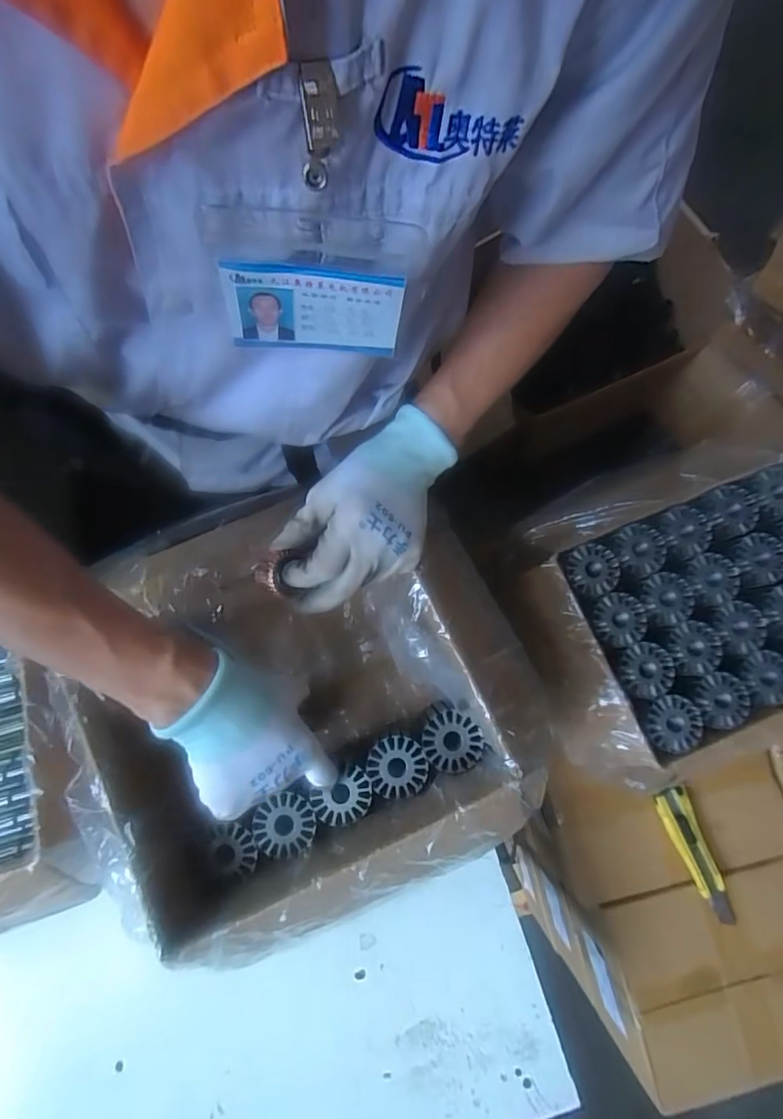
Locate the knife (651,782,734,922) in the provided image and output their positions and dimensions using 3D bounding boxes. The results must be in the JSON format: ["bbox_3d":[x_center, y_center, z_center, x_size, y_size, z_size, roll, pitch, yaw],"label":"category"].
[{"bbox_3d":[0.355,0.345,0.639,0.037,0.017,0.162,-23,81,-5],"label":"knife"}]

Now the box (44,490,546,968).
[{"bbox_3d":[-0.063,0.118,0.477,0.327,0.161,0.302,-25,81,-5],"label":"box"}]

